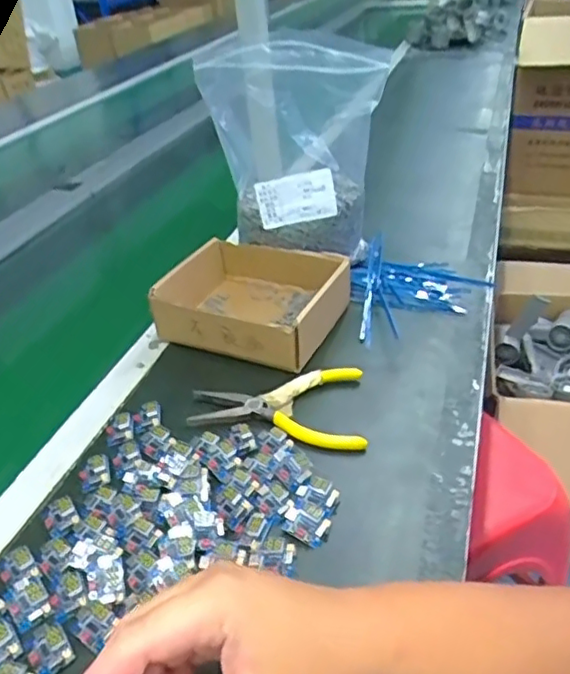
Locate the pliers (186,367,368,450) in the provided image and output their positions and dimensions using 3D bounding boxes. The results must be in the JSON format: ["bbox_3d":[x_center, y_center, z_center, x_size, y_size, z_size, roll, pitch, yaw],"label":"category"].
[{"bbox_3d":[-0.005,0.055,0.522,0.147,0.010,0.090,3,35,8],"label":"pliers"}]

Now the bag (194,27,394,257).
[{"bbox_3d":[0.013,-0.200,0.641,0.161,0.207,0.103,14,39,26],"label":"bag"}]

